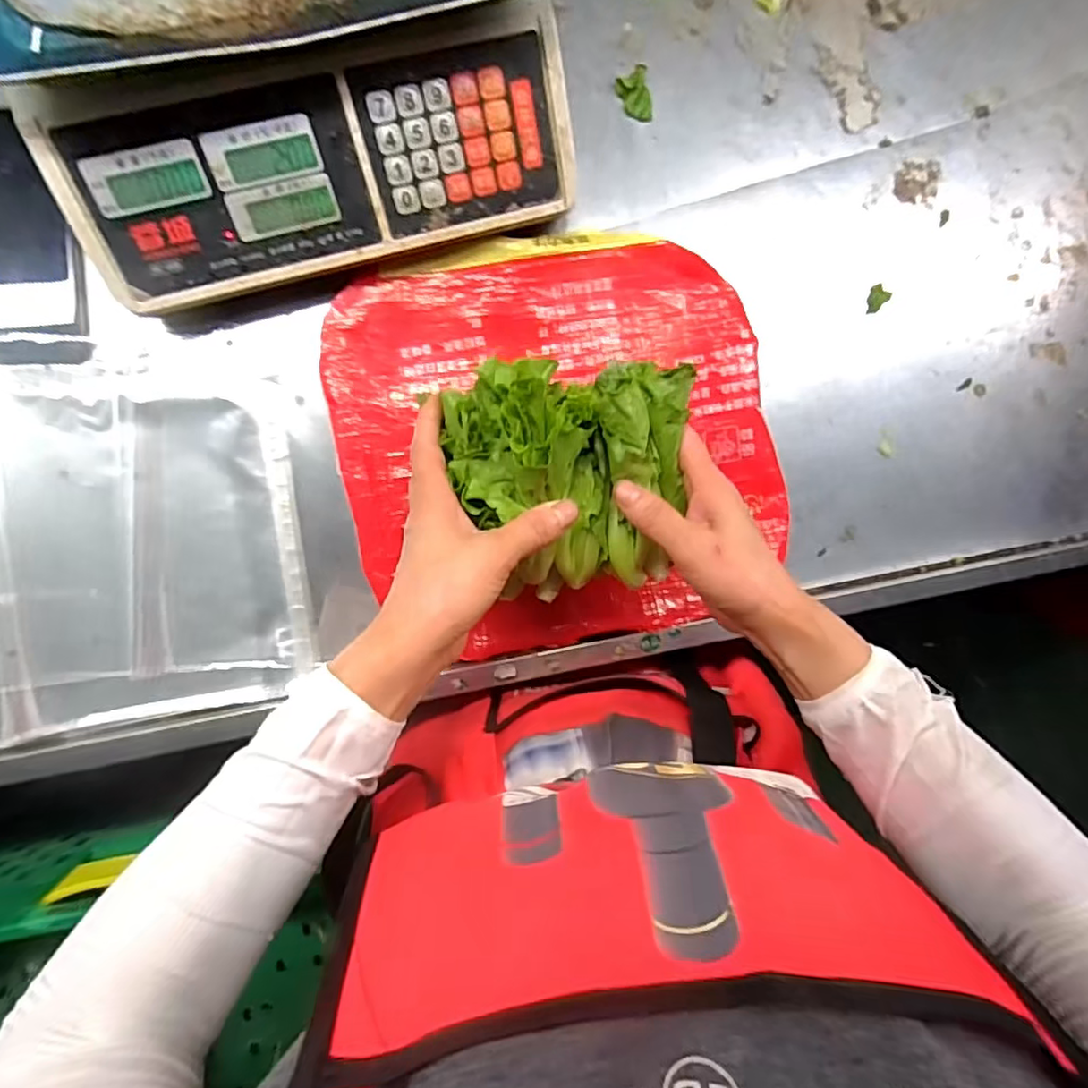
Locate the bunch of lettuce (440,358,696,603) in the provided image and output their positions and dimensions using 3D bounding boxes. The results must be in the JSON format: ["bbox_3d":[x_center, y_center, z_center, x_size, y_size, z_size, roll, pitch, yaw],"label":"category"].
[{"bbox_3d":[0.018,-0.040,0.351,0.143,0.068,0.138,-4,92,-8],"label":"bunch of lettuce"}]

